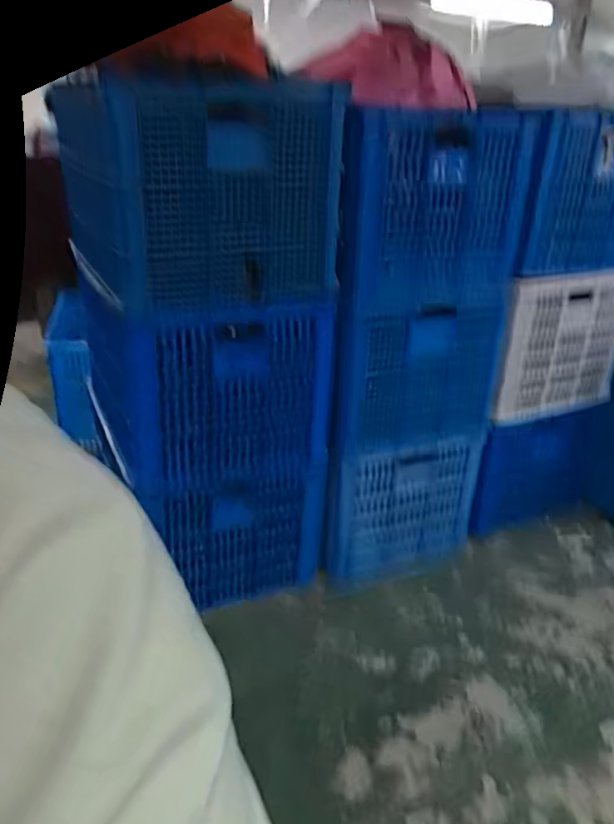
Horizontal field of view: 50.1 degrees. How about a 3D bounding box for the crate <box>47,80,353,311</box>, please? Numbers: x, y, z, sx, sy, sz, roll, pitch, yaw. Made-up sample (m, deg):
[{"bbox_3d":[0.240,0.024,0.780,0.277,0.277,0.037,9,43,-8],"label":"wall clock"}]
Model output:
[{"bbox_3d":[-0.211,-0.433,1.305,0.482,0.390,0.394,-8,27,-20],"label":"crate"}]

